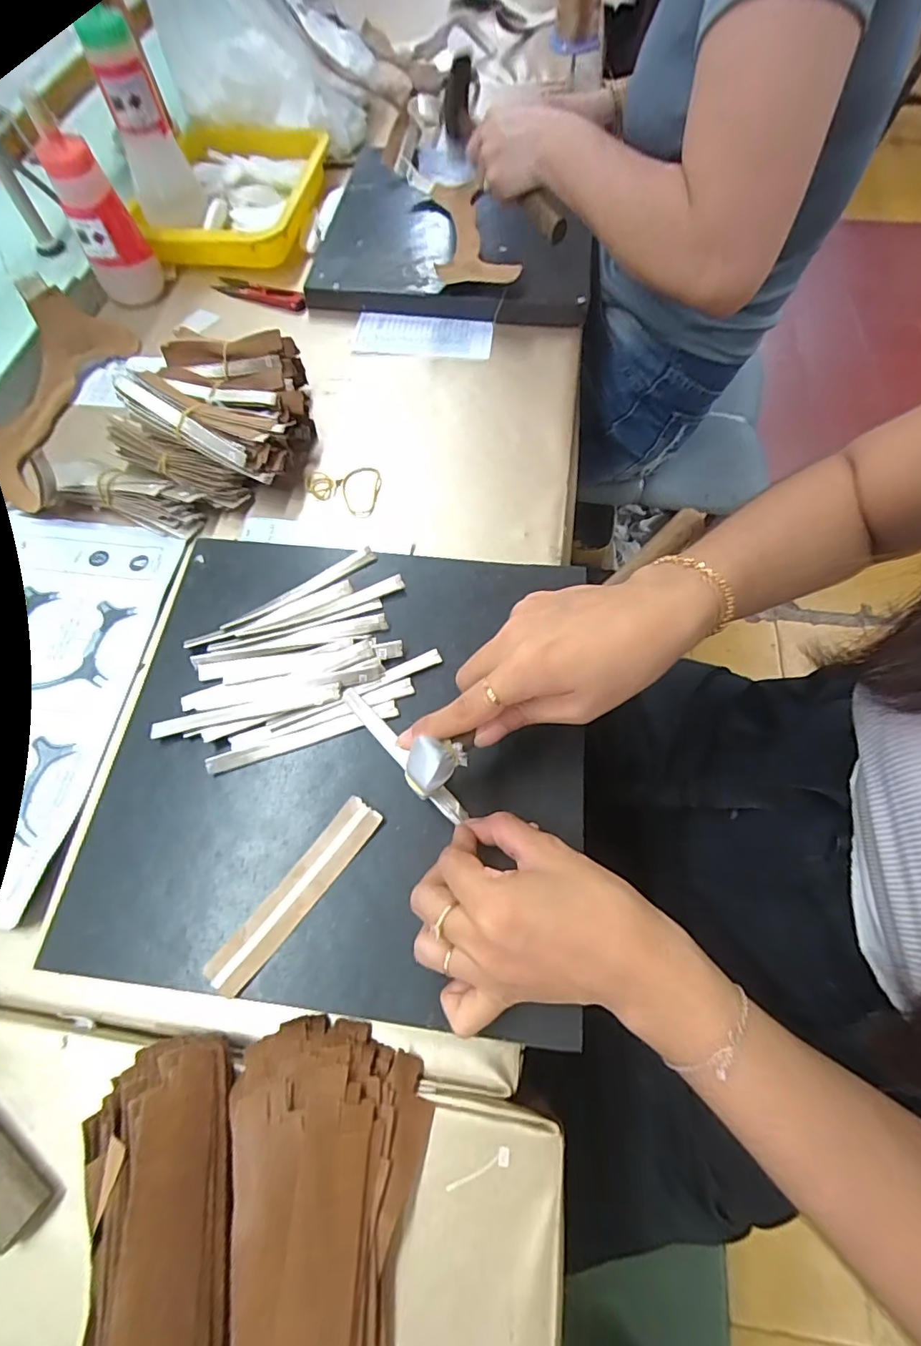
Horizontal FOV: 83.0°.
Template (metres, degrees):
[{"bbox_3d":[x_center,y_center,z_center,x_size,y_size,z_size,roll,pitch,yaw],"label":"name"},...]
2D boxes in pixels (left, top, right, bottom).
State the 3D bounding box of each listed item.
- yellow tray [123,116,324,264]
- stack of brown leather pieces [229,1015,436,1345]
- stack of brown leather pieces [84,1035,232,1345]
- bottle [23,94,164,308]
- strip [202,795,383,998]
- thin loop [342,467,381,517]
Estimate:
[{"bbox_3d":[-0.261,-0.581,0.629,0.176,0.054,0.278,4,65,3],"label":"yellow tray"},{"bbox_3d":[-0.058,0.247,0.243,0.085,0.042,0.140,-9,65,-3],"label":"stack of brown leather pieces"},{"bbox_3d":[-0.139,0.249,0.237,0.062,0.053,0.133,-12,65,-5],"label":"stack of brown leather pieces"},{"bbox_3d":[-0.358,-0.451,0.519,0.060,0.164,0.063,-28,68,-12],"label":"bottle"},{"bbox_3d":[-0.094,0.126,0.302,0.024,0.005,0.121,36,72,14],"label":"strip"},{"bbox_3d":[-0.085,-0.159,0.453,0.034,0.004,0.054,-11,65,-4],"label":"thin loop"}]

